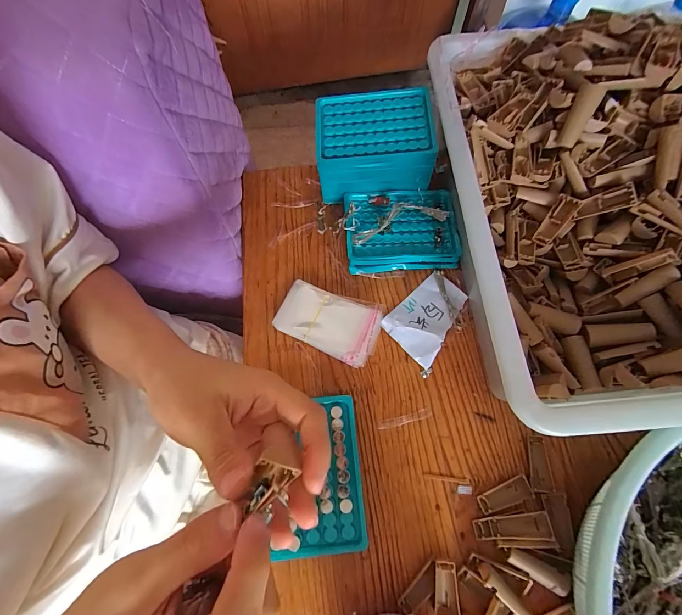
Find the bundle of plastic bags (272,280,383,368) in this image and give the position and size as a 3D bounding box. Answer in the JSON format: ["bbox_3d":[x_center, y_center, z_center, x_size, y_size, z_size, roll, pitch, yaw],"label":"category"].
[{"bbox_3d":[-0.015,0.016,0.377,0.113,0.016,0.069,17,70,7],"label":"bundle of plastic bags"}]

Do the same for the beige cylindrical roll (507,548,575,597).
[{"bbox_3d":[0.170,0.228,0.290,0.050,0.011,0.017,23,71,9],"label":"beige cylindrical roll"}]

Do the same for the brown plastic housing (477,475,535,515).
[{"bbox_3d":[0.152,0.175,0.314,0.048,0.011,0.020,-17,70,-6],"label":"brown plastic housing"}]

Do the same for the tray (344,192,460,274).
[{"bbox_3d":[0.072,-0.095,0.407,0.132,0.040,0.098,-3,69,-1],"label":"tray"}]

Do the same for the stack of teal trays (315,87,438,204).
[{"bbox_3d":[0.038,-0.190,0.416,0.130,0.096,0.091,-1,69,0],"label":"stack of teal trays"}]

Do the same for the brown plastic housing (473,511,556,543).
[{"bbox_3d":[0.151,0.196,0.299,0.063,0.011,0.021,-11,68,13],"label":"brown plastic housing"}]

